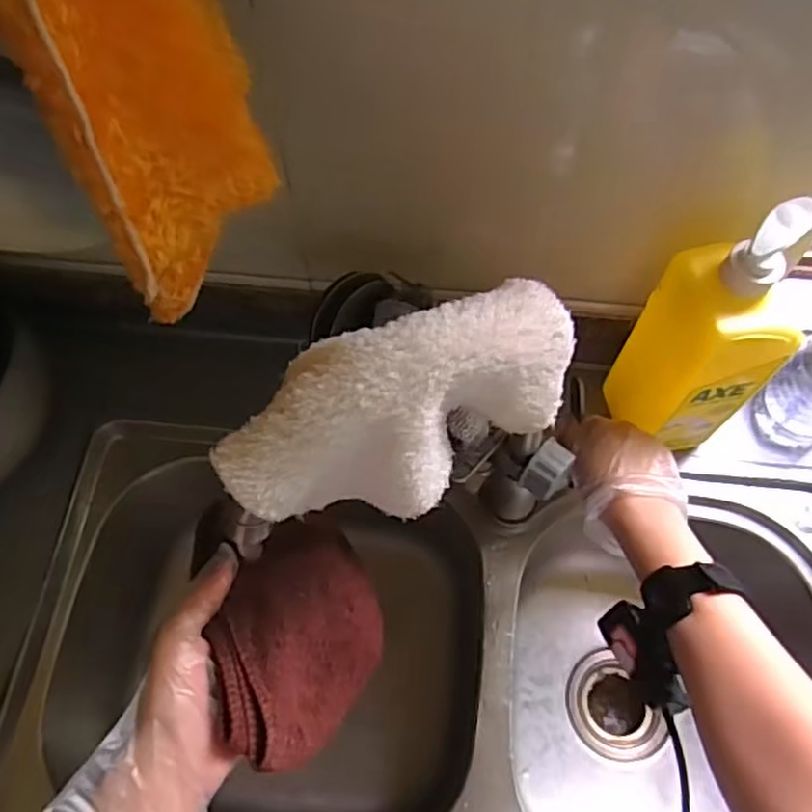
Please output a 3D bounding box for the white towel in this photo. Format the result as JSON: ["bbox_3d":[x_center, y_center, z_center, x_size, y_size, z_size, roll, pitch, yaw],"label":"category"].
[{"bbox_3d":[0.003,0.004,0.335,0.179,0.093,0.062,-24,66,-12],"label":"white towel"}]

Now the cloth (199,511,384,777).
[{"bbox_3d":[-0.062,0.141,0.428,0.025,0.119,0.140,-24,61,39],"label":"cloth"}]

